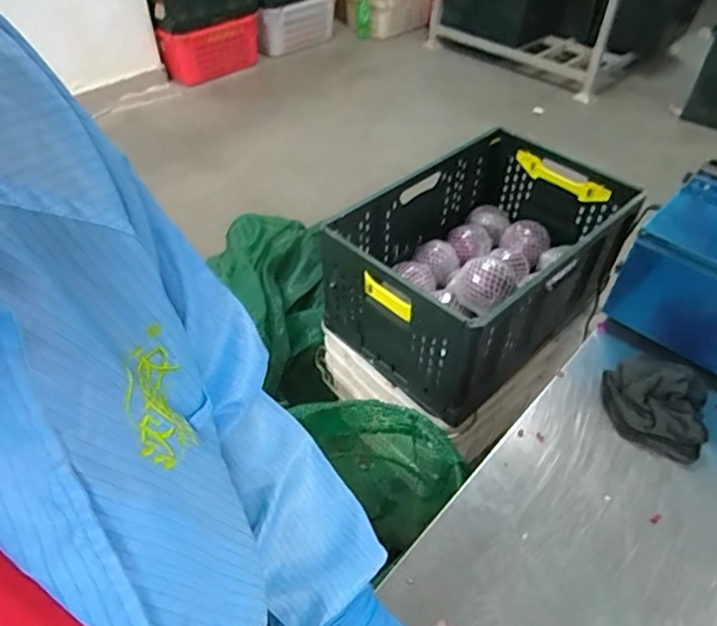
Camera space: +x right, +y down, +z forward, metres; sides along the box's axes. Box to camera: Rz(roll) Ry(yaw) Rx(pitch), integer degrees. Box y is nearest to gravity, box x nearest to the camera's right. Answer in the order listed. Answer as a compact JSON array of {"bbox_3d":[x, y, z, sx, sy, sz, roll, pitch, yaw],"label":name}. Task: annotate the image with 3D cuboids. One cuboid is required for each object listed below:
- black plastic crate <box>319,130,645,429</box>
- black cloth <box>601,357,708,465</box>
[{"bbox_3d":[0.267,-0.135,1.253,0.619,0.273,0.458,-35,56,-30],"label":"black plastic crate"},{"bbox_3d":[0.397,0.114,0.735,0.128,0.048,0.144,16,48,12],"label":"black cloth"}]

